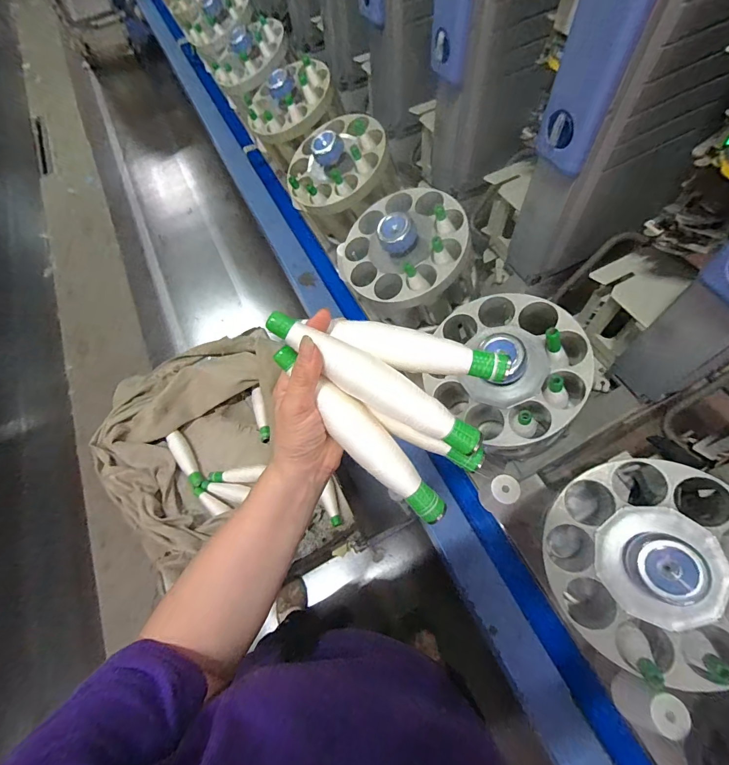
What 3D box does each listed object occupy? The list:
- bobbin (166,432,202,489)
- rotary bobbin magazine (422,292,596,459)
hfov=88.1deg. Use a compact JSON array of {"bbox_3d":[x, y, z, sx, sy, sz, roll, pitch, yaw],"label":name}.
[{"bbox_3d":[-0.413,0.179,0.870,0.034,0.030,0.151,-33,65,-13],"label":"bobbin"},{"bbox_3d":[0.228,-0.027,0.622,0.246,0.120,0.257,-9,70,24],"label":"rotary bobbin magazine"}]

